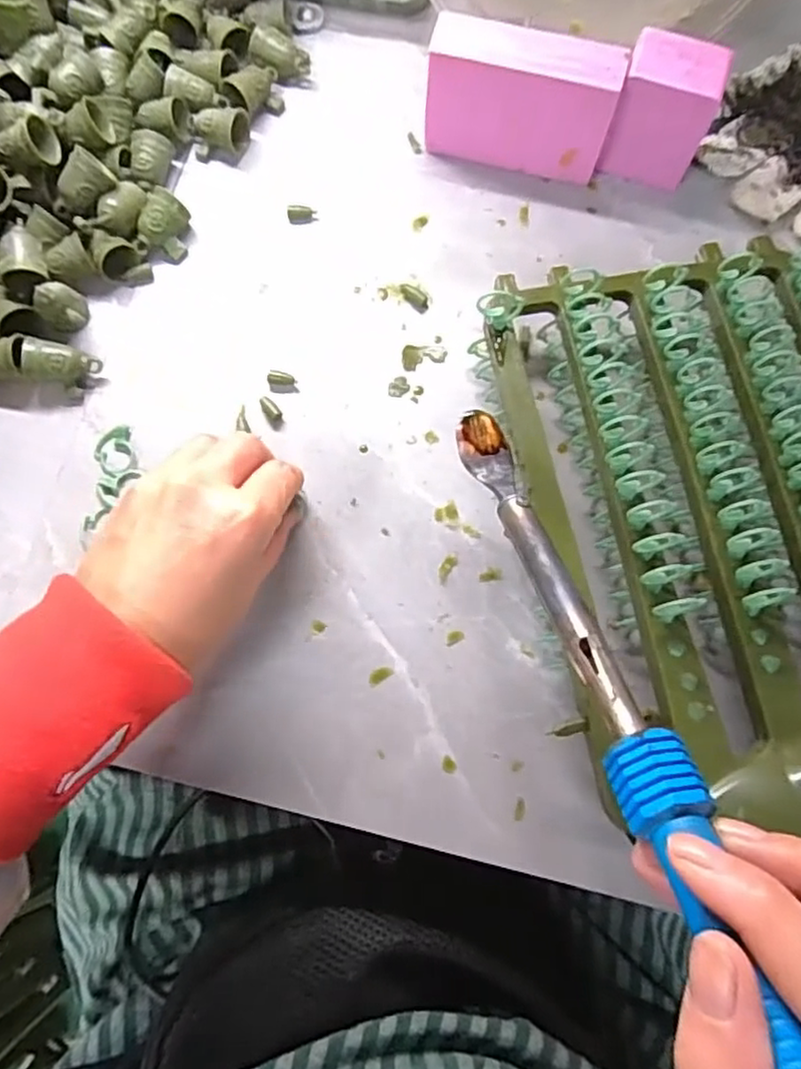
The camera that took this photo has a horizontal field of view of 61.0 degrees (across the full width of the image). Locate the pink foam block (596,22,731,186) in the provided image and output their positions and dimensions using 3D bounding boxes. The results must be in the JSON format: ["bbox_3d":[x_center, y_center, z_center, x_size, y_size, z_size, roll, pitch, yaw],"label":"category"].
[{"bbox_3d":[0.155,-0.249,0.404,0.055,0.068,0.044,16,76,3],"label":"pink foam block"}]

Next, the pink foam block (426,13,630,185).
[{"bbox_3d":[0.070,-0.253,0.403,0.107,0.075,0.030,11,75,2],"label":"pink foam block"}]

